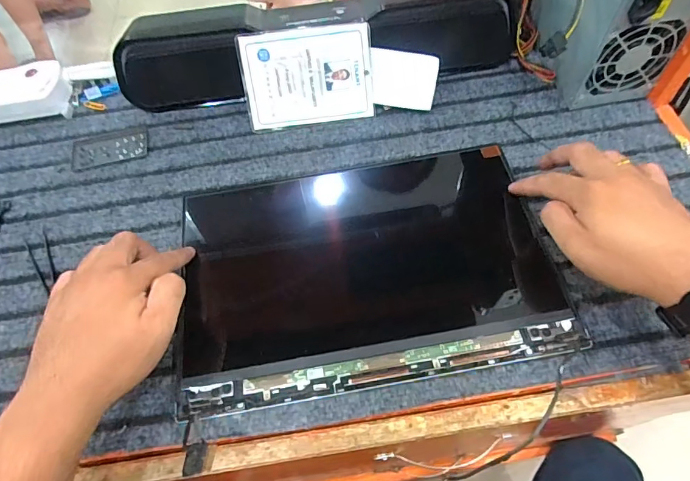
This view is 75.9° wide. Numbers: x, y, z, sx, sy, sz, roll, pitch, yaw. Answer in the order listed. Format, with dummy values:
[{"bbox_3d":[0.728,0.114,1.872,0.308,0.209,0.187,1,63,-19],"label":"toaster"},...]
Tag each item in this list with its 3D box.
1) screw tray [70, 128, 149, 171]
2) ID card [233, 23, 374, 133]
[{"bbox_3d":[-0.256,-0.100,0.482,0.080,0.004,0.044,-13,59,-3],"label":"screw tray"},{"bbox_3d":[-0.038,-0.169,0.464,0.133,0.096,0.005,-6,25,-1],"label":"ID card"}]

